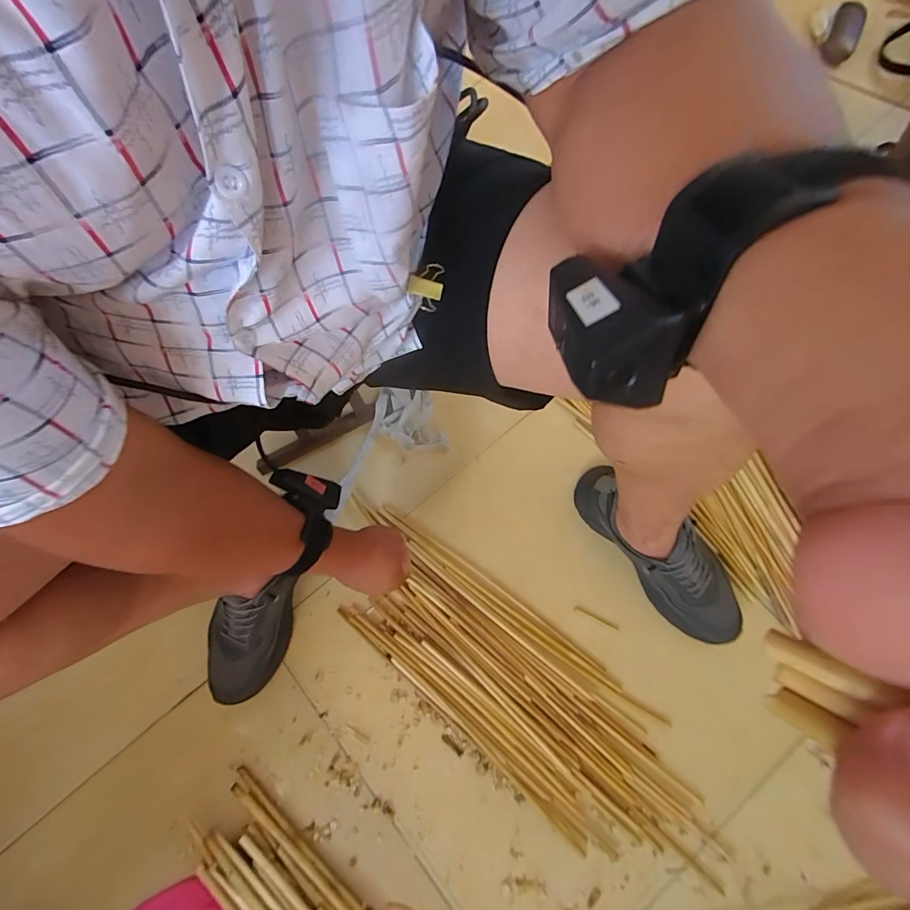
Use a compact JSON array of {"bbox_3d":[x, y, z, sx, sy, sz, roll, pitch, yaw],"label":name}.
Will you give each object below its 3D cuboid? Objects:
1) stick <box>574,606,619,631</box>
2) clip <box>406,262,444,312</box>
[{"bbox_3d":[0.211,0.244,0.633,0.067,0.004,0.008,24,77,7],"label":"stick"},{"bbox_3d":[-0.023,-0.123,0.309,0.025,0.016,0.031,1,118,-16],"label":"clip"}]

